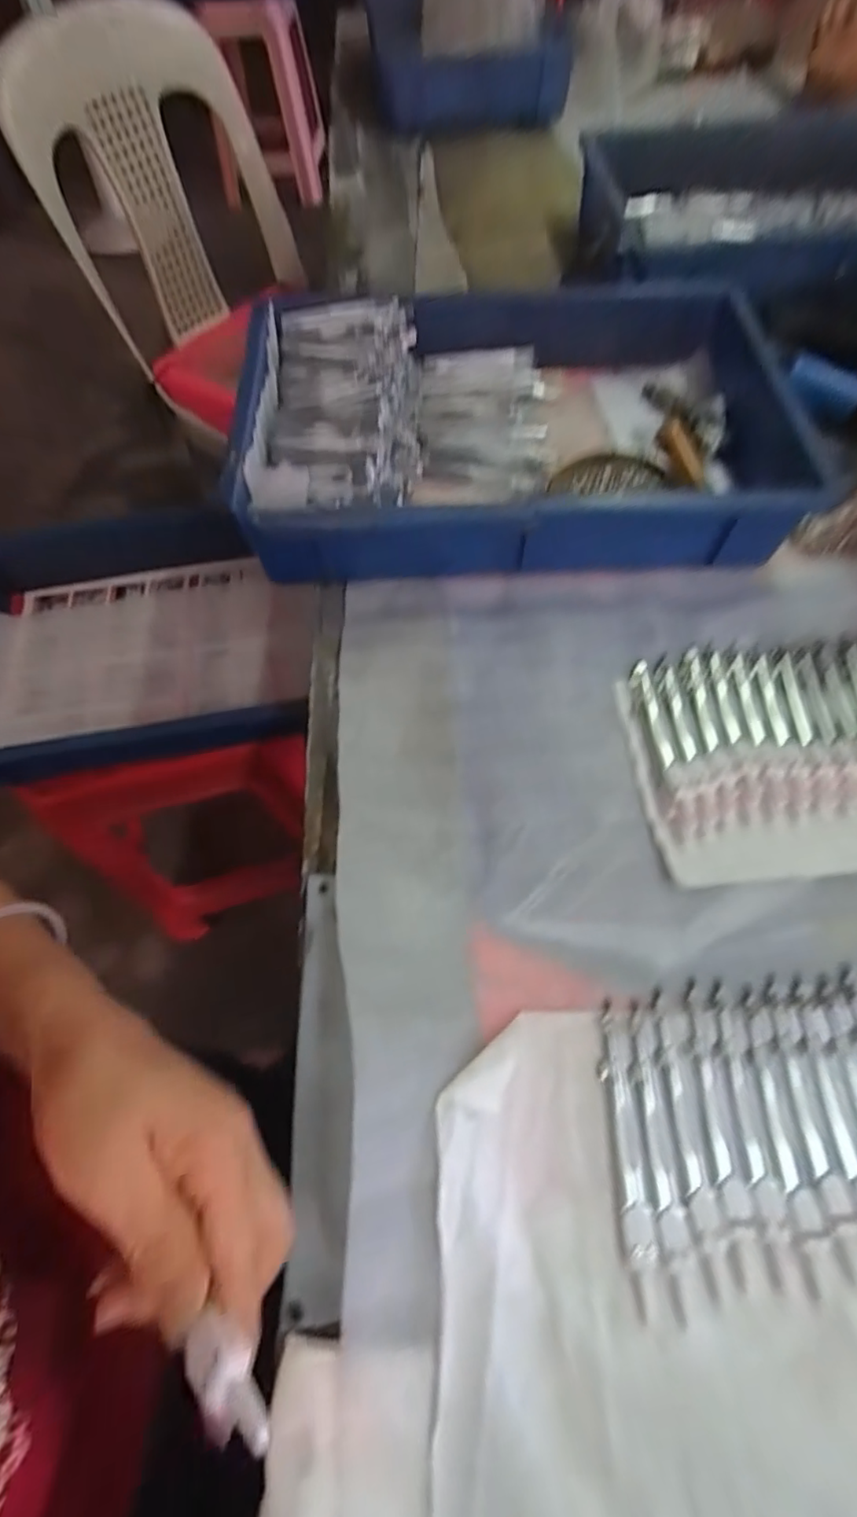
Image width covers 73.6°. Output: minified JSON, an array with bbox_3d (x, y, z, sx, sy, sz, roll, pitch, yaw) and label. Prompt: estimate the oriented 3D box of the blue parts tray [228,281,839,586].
[{"bbox_3d":[0.074,-0.284,0.475,0.418,0.070,0.295,-2,64,0],"label":"blue parts tray"}]

